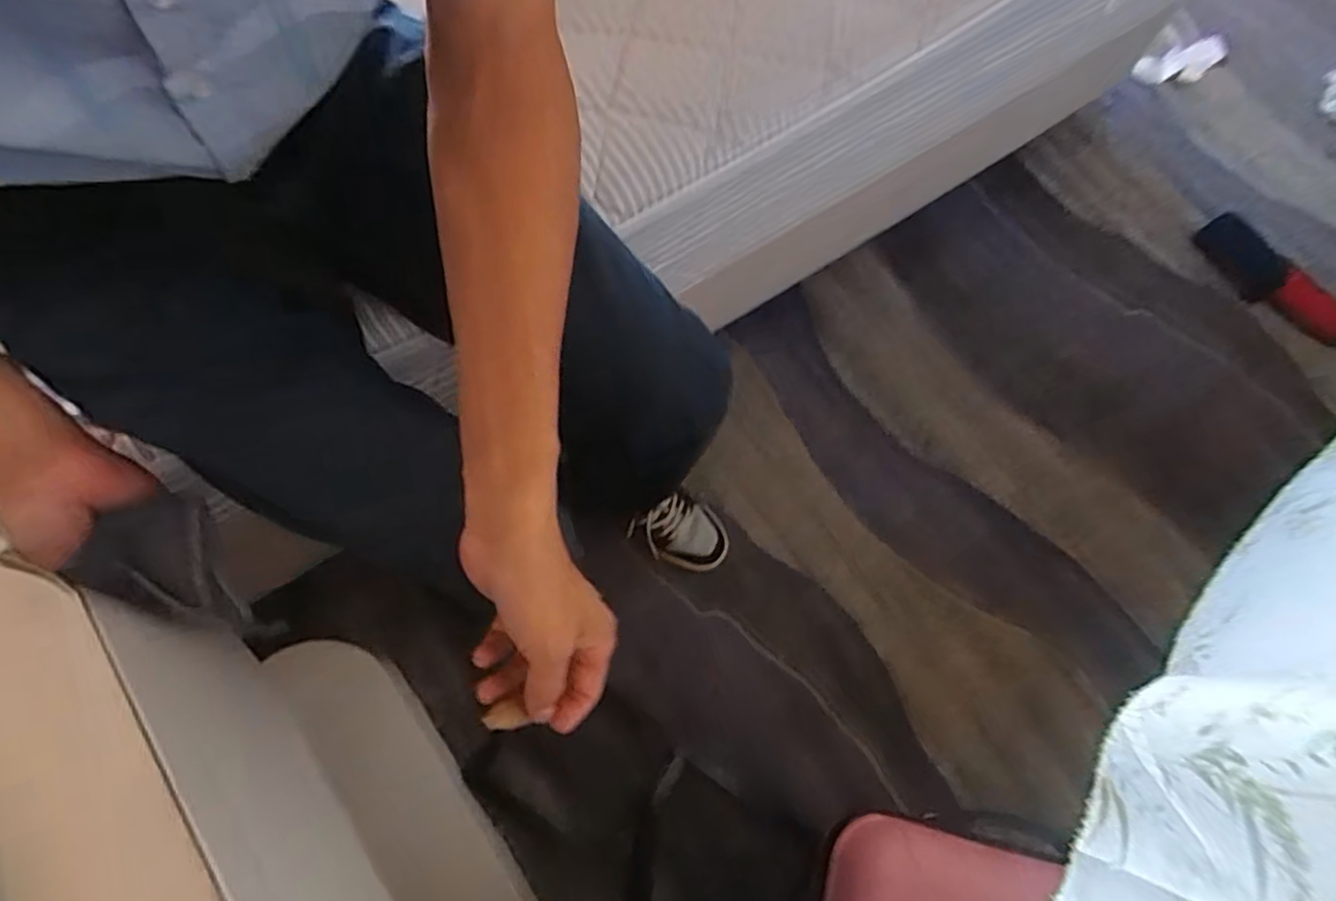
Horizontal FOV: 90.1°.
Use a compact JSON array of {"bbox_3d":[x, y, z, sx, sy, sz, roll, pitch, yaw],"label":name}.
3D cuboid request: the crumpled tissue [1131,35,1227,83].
[{"bbox_3d":[1.085,-0.812,1.392,0.235,0.042,0.074,-17,71,-8],"label":"crumpled tissue"}]

